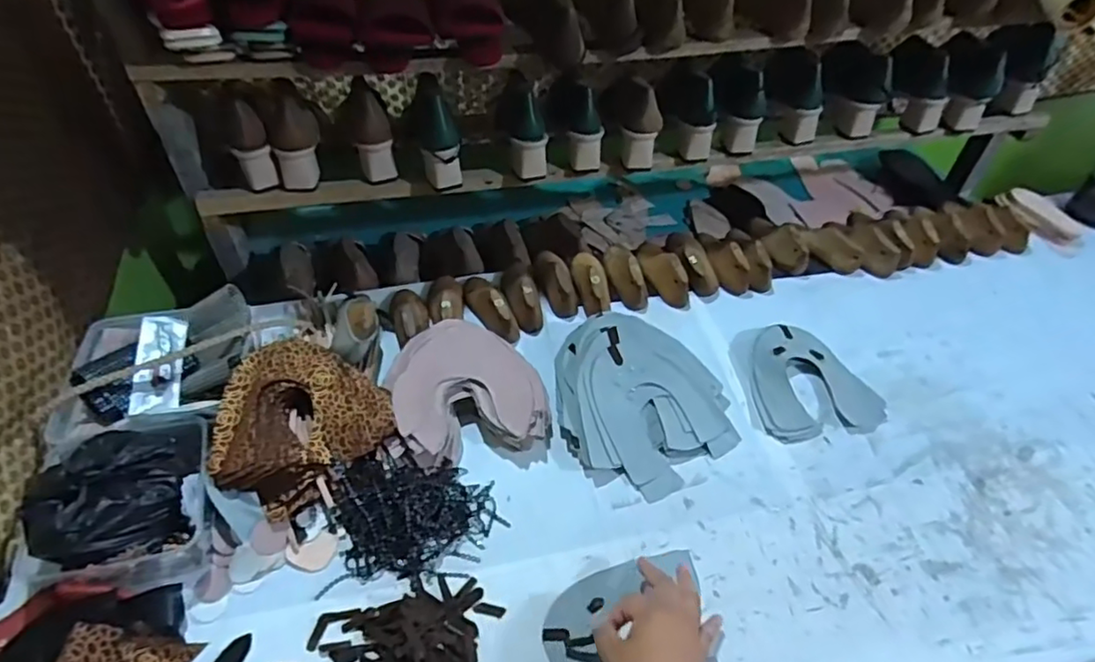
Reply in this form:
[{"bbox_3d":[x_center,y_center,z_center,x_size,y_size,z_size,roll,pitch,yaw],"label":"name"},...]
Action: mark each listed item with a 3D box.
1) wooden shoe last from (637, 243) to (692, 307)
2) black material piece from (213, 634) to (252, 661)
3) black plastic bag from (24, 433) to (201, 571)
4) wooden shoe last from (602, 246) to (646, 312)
[{"bbox_3d":[0.176,-0.101,0.954,0.051,0.057,0.143,-12,48,-13],"label":"wooden shoe last"},{"bbox_3d":[-0.301,0.309,0.583,0.025,0.004,0.042,12,47,10],"label":"black material piece"},{"bbox_3d":[-0.441,0.154,0.619,0.132,0.077,0.139,-13,48,-14],"label":"black plastic bag"},{"bbox_3d":[0.123,-0.097,0.954,0.051,0.056,0.135,-14,49,-15],"label":"wooden shoe last"}]

